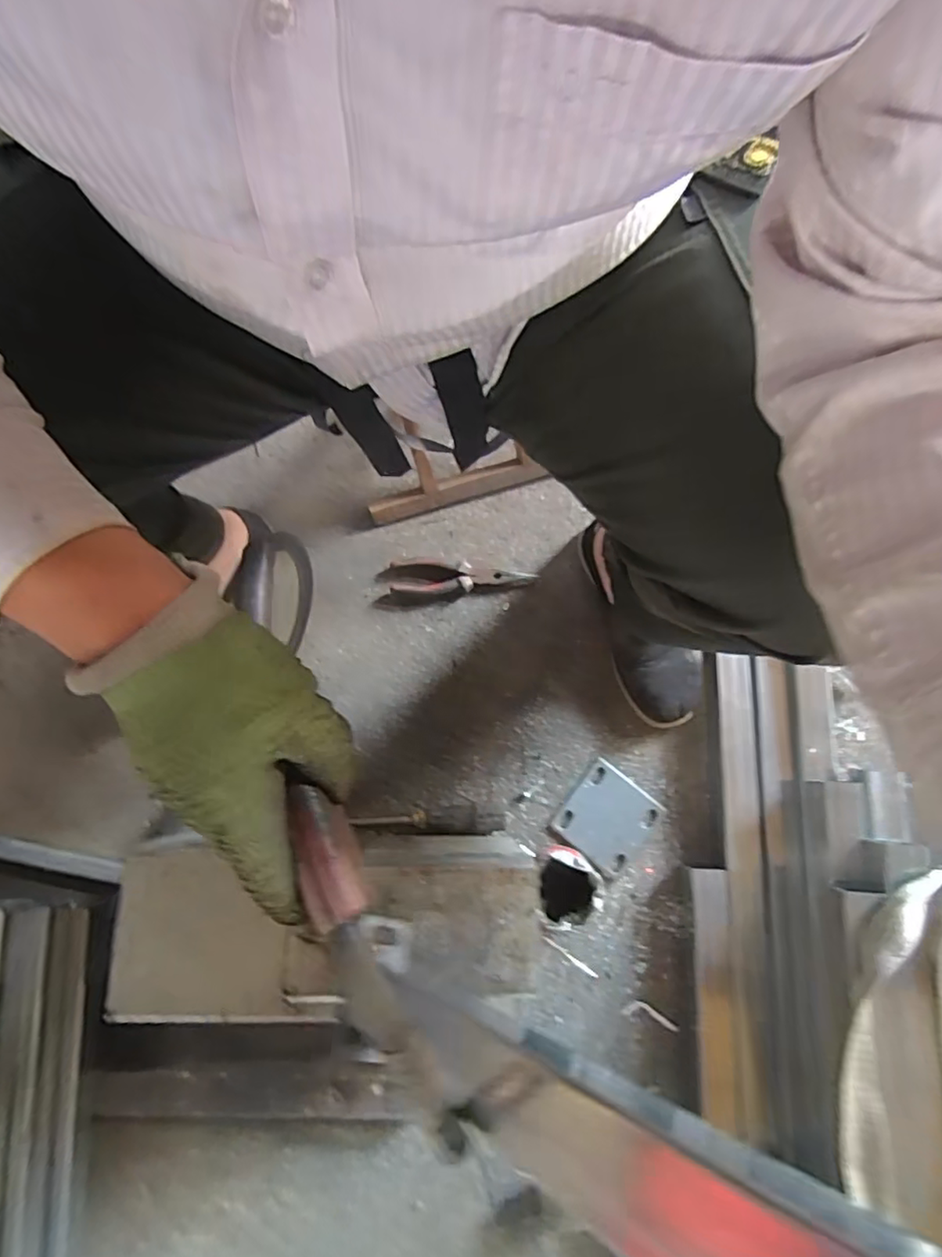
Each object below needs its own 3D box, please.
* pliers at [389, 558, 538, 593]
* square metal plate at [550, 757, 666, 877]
[{"bbox_3d":[-0.012,-0.071,0.803,0.188,0.023,0.048,2,77,-1],"label":"pliers"},{"bbox_3d":[0.167,0.232,0.741,0.101,0.006,0.105,39,79,8],"label":"square metal plate"}]

